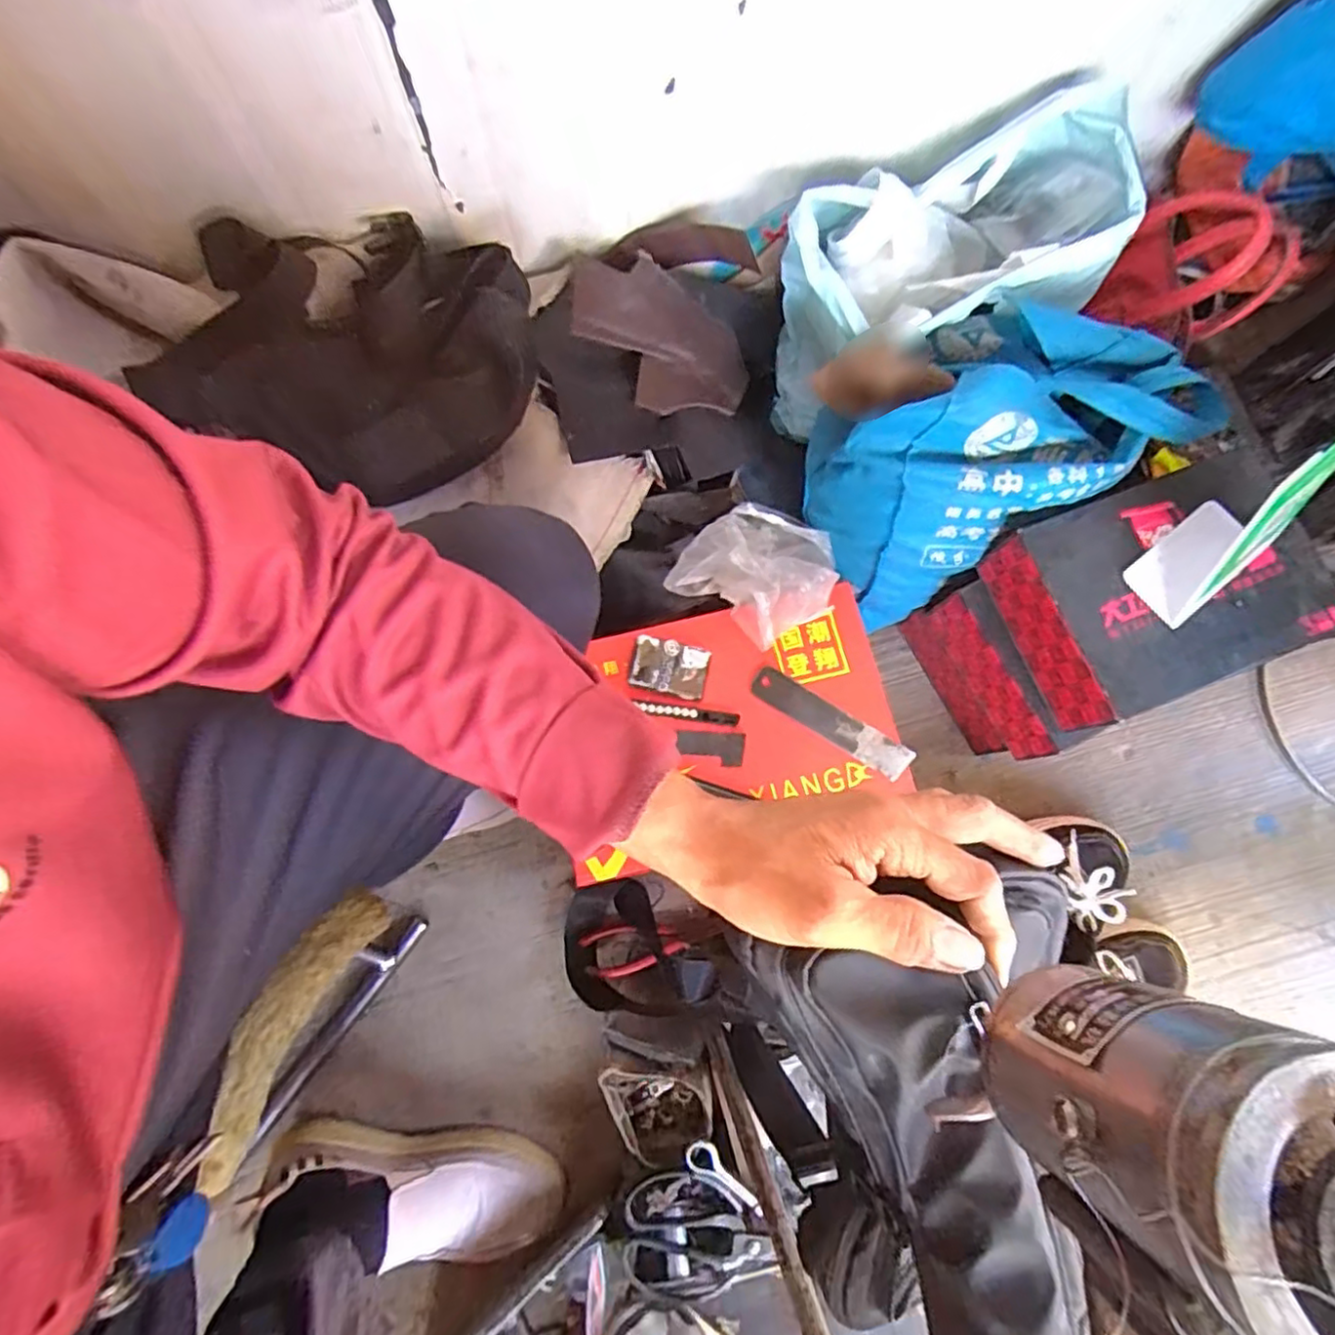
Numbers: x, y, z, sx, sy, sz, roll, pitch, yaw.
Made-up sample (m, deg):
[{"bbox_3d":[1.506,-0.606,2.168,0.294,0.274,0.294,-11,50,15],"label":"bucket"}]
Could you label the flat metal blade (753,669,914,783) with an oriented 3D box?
[{"bbox_3d":[0.146,0.049,0.598,0.151,0.006,0.033,34,79,8],"label":"flat metal blade"}]

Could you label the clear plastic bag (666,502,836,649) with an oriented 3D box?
[{"bbox_3d":[0.084,-0.086,0.600,0.139,0.041,0.117,-35,79,-7],"label":"clear plastic bag"}]

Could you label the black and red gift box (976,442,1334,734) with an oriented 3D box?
[{"bbox_3d":[0.396,-0.059,0.541,0.207,0.080,0.167,-20,77,-4],"label":"black and red gift box"}]

